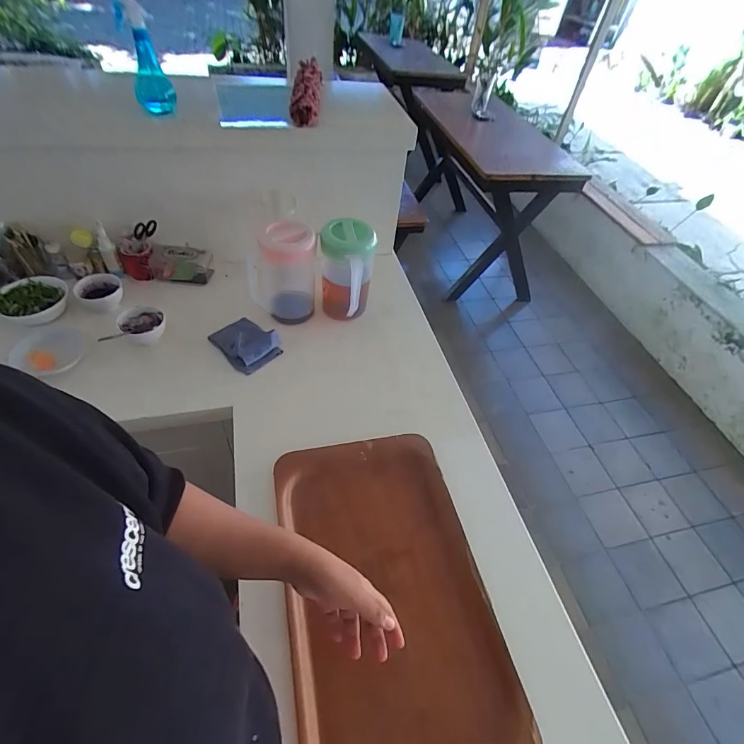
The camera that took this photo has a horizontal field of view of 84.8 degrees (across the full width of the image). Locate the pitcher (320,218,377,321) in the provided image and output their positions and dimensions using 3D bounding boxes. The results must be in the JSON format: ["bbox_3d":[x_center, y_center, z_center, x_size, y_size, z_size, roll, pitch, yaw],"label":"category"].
[{"bbox_3d":[-0.062,-0.236,1.004,0.120,0.237,0.110,3,49,-4],"label":"pitcher"}]

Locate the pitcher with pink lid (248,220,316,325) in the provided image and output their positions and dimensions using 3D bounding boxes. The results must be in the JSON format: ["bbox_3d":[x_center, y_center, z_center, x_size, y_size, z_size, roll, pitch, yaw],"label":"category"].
[{"bbox_3d":[-0.211,-0.243,0.993,0.145,0.240,0.139,-1,50,-8],"label":"pitcher with pink lid"}]

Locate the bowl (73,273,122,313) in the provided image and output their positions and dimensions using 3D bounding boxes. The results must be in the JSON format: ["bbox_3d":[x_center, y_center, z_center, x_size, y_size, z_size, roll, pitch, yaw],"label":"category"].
[{"bbox_3d":[-0.664,-0.186,1.002,0.097,0.066,0.097,3,49,-4],"label":"bowl"}]

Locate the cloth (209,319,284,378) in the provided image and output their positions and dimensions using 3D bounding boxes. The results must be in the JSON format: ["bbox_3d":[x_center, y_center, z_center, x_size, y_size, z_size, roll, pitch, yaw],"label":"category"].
[{"bbox_3d":[-0.297,-0.070,0.964,0.116,0.042,0.140,-35,61,-30],"label":"cloth"}]

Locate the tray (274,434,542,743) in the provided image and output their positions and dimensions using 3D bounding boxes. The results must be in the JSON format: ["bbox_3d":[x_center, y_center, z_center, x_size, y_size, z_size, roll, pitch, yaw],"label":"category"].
[{"bbox_3d":[0.020,0.333,0.648,0.300,0.050,0.510,-10,51,-9],"label":"tray"}]

